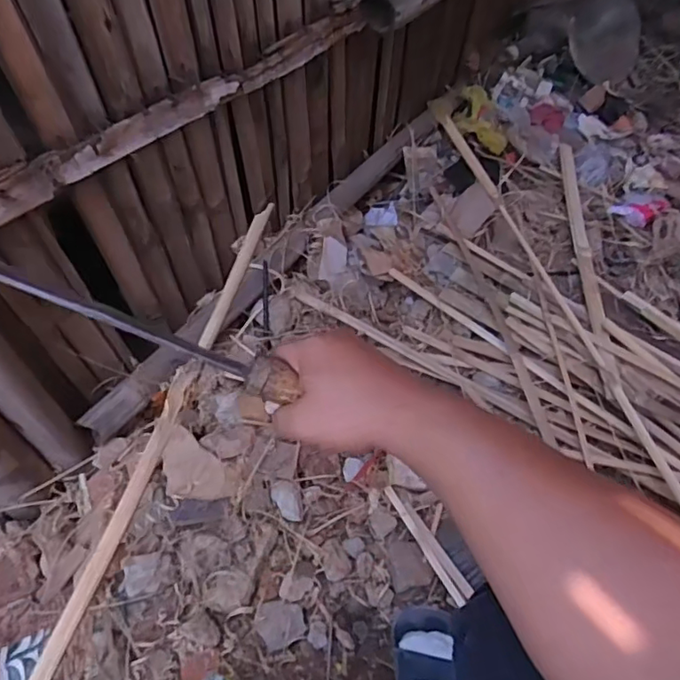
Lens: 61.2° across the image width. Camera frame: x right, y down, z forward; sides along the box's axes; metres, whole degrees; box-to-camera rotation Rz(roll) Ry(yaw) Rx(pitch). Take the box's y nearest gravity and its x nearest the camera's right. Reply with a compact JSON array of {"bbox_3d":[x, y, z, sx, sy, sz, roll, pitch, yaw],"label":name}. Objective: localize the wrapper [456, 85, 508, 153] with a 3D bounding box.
[{"bbox_3d":[0.268,-0.426,1.116,0.091,0.042,0.166,-11,71,-12],"label":"wrapper"}]

